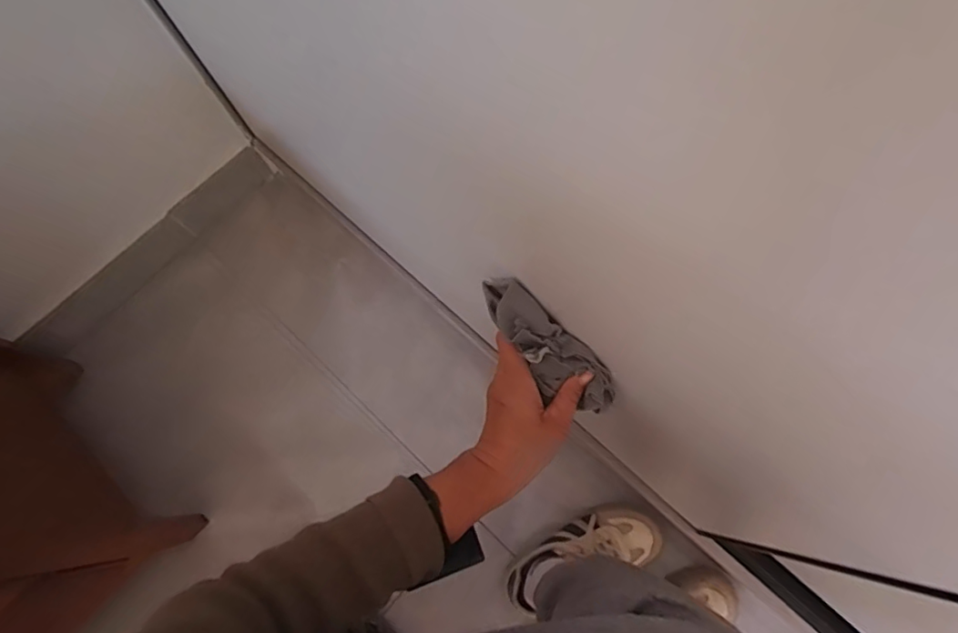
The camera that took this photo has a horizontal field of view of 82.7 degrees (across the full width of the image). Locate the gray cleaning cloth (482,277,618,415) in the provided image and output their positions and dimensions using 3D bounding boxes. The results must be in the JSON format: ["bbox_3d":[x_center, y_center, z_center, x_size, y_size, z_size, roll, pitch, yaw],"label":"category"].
[{"bbox_3d":[0.059,0.030,0.454,0.152,0.027,0.048,45,81,-12],"label":"gray cleaning cloth"}]

